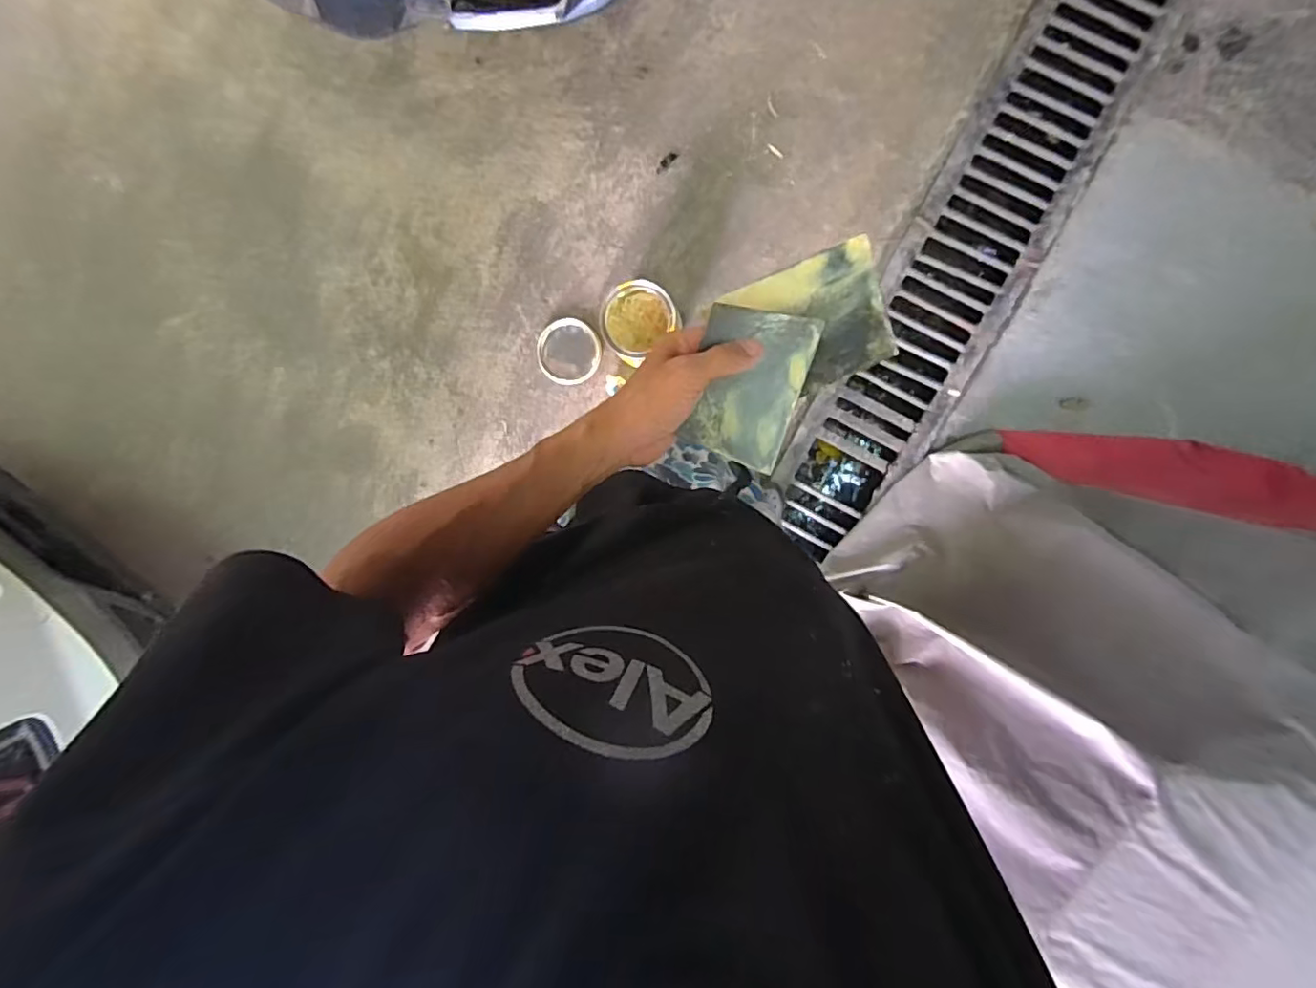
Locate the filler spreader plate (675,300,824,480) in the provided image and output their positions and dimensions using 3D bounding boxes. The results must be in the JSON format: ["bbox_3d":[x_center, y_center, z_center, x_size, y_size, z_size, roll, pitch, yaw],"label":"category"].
[{"bbox_3d":[0.070,-0.082,0.451,0.082,0.006,0.117,14,103,-7],"label":"filler spreader plate"}]

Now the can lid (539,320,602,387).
[{"bbox_3d":[-0.210,-0.338,1.390,0.145,0.013,0.148,0,95,5],"label":"can lid"}]

